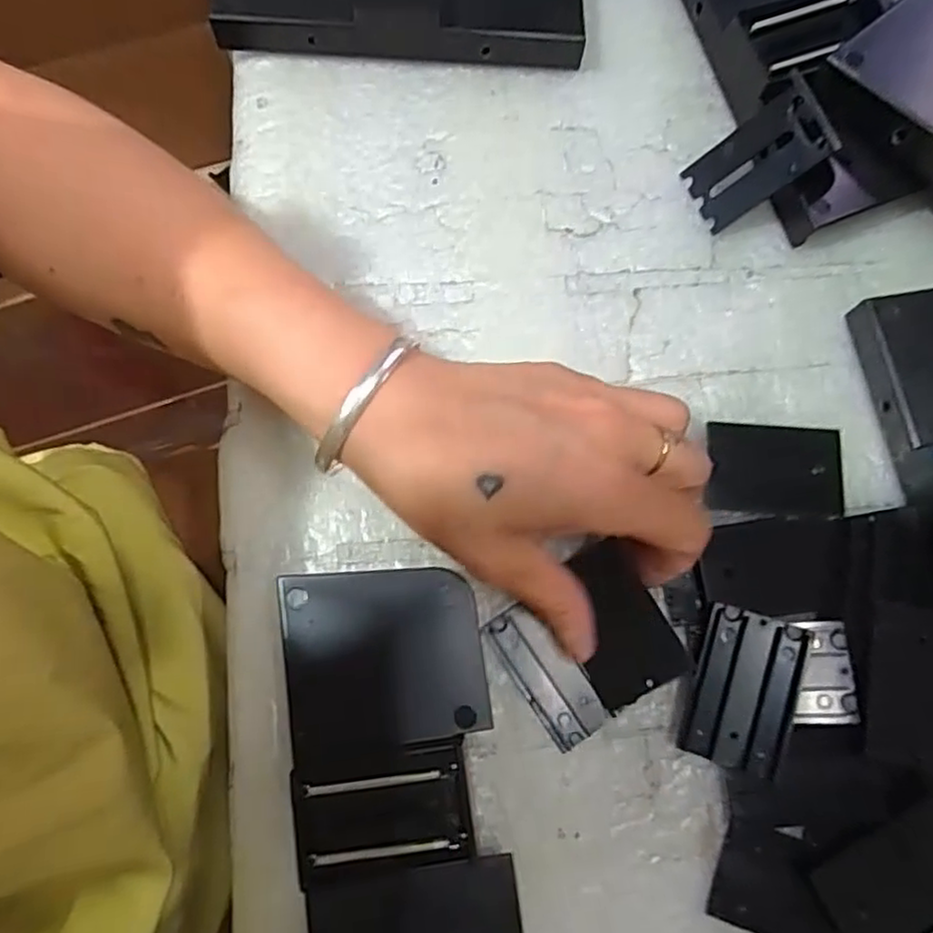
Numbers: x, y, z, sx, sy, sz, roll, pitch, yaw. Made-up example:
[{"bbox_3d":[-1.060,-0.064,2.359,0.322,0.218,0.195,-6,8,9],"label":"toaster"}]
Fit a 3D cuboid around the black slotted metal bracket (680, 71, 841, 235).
[{"bbox_3d":[0.122,-0.129,0.285,0.055,0.005,0.035,-32,76,39],"label":"black slotted metal bracket"}]

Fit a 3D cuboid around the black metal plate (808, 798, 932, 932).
[{"bbox_3d":[0.153,0.147,0.238,0.054,0.004,0.035,-33,76,1],"label":"black metal plate"}]

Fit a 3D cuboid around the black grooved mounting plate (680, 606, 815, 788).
[{"bbox_3d":[0.101,0.081,0.245,0.036,0.004,0.054,17,83,13],"label":"black grooved mounting plate"}]

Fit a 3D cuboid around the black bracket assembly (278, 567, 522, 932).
[{"bbox_3d":[-0.023,0.118,0.240,0.069,0.029,0.160,-8,79,-2],"label":"black bracket assembly"}]

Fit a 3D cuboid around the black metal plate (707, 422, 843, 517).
[{"bbox_3d":[0.125,0.001,0.275,0.052,0.005,0.036,4,78,0],"label":"black metal plate"}]

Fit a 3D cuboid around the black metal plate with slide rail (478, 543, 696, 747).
[{"bbox_3d":[0.046,0.068,0.258,0.060,0.005,0.055,-38,75,9],"label":"black metal plate with slide rail"}]

